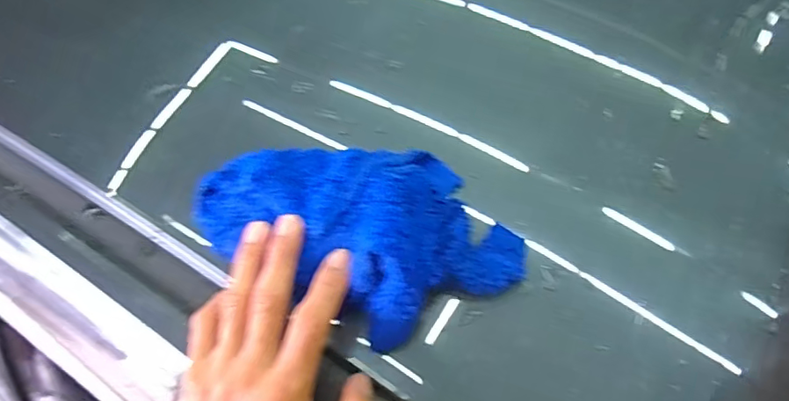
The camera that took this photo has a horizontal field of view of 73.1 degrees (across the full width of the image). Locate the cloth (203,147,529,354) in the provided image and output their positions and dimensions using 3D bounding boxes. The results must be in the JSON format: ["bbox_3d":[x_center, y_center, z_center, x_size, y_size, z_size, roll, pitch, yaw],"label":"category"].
[{"bbox_3d":[-0.024,0.002,0.347,0.215,0.067,0.131,29,65,17],"label":"cloth"}]

